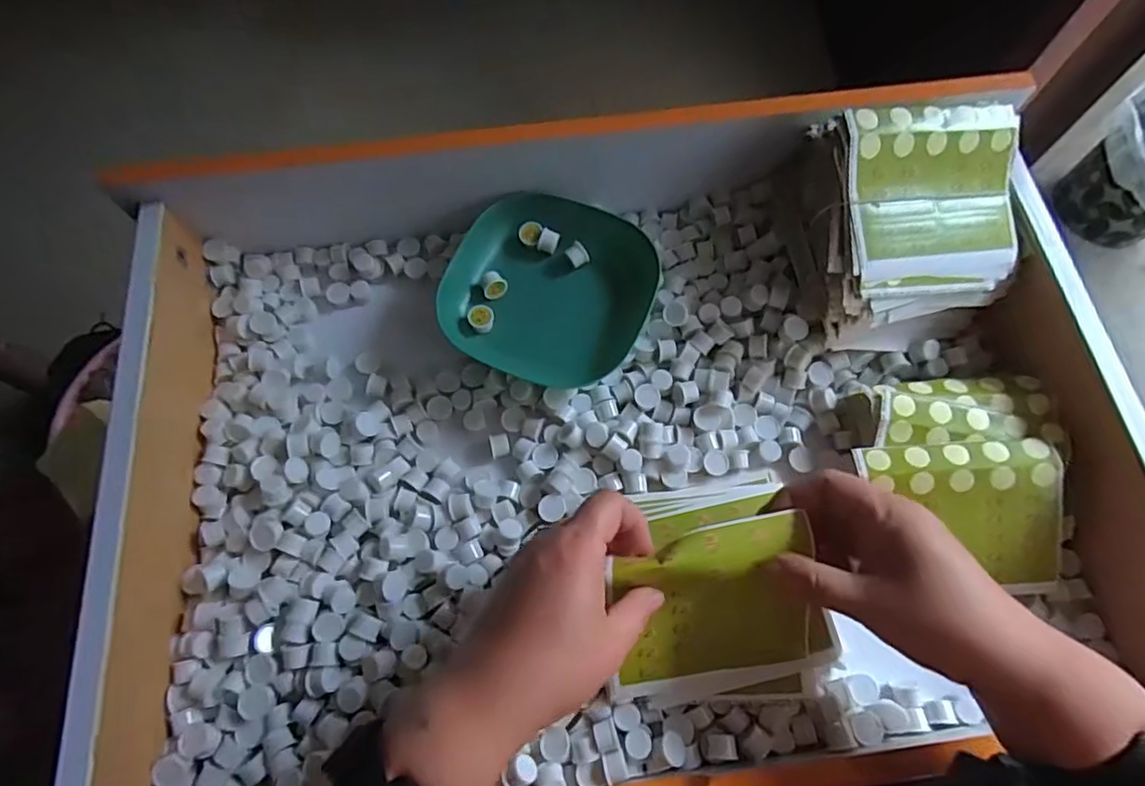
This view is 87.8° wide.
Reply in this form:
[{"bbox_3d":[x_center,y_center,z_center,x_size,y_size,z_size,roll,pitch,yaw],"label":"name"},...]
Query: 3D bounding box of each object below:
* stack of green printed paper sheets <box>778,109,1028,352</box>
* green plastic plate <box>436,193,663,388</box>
[{"bbox_3d":[0.222,-0.107,0.396,0.134,0.080,0.147,-7,92,-1],"label":"stack of green printed paper sheets"},{"bbox_3d":[-0.015,-0.070,0.415,0.136,0.031,0.128,22,71,9],"label":"green plastic plate"}]

